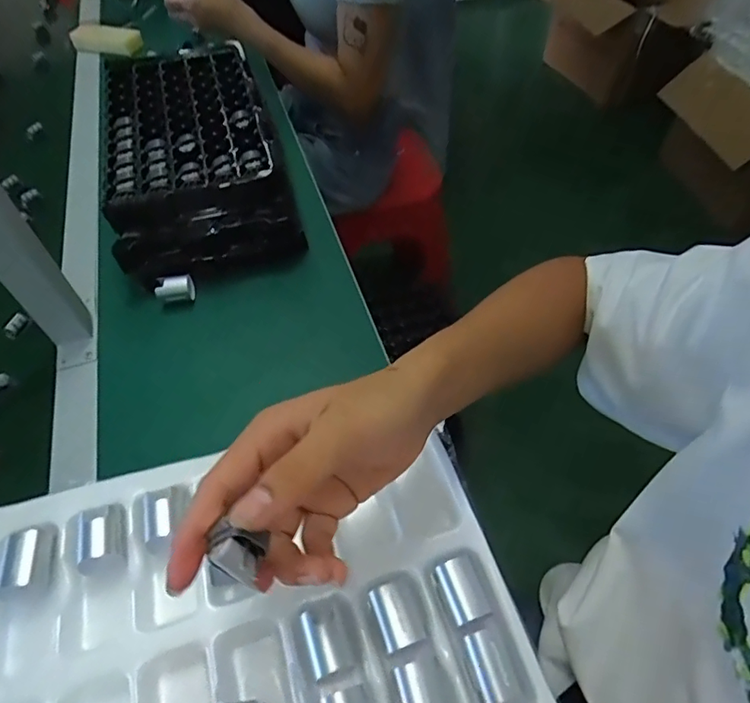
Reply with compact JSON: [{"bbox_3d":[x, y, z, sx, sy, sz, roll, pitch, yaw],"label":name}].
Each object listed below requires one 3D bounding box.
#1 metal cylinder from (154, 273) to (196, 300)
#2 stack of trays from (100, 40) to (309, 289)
[{"bbox_3d":[-0.229,-0.070,0.595,0.038,0.034,0.027,-7,52,-6],"label":"metal cylinder"},{"bbox_3d":[-0.249,-0.273,0.718,0.211,0.090,0.438,-14,53,-11],"label":"stack of trays"}]

